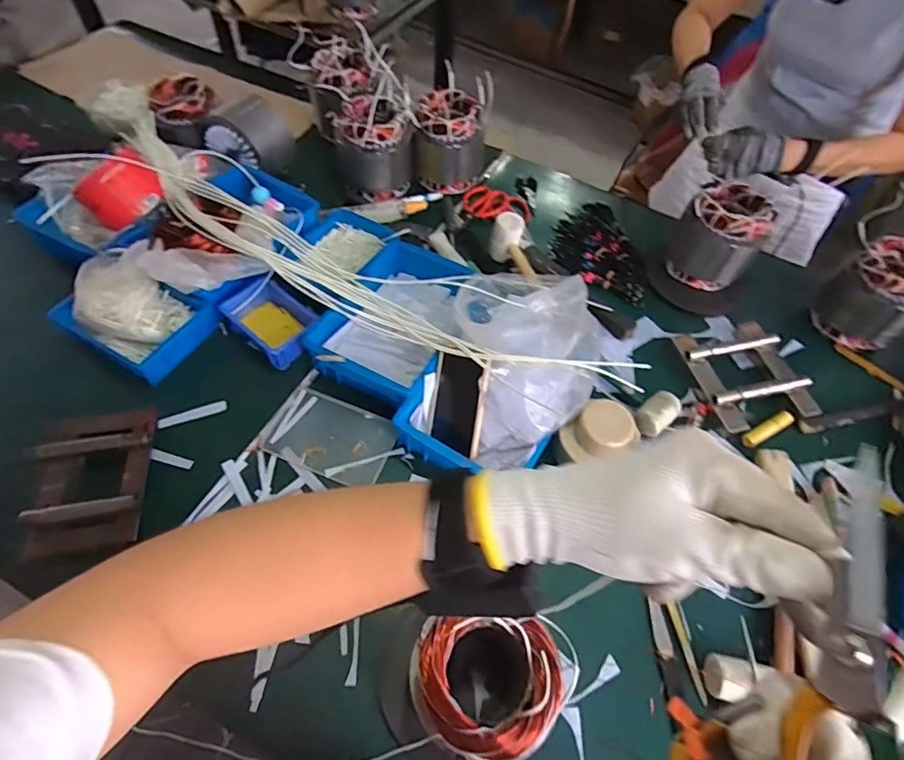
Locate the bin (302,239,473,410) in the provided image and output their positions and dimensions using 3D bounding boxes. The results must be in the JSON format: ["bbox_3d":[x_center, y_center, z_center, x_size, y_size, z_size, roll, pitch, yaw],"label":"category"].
[{"bbox_3d":[-0.080,-0.110,0.867,0.200,0.080,0.320,26,60,12],"label":"bin"}]

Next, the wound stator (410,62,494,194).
[{"bbox_3d":[-0.001,-0.519,1.073,0.142,0.203,0.144,8,58,1],"label":"wound stator"}]

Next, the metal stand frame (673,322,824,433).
[{"bbox_3d":[0.504,-0.012,0.885,0.190,0.046,0.207,-7,59,-8],"label":"metal stand frame"}]

